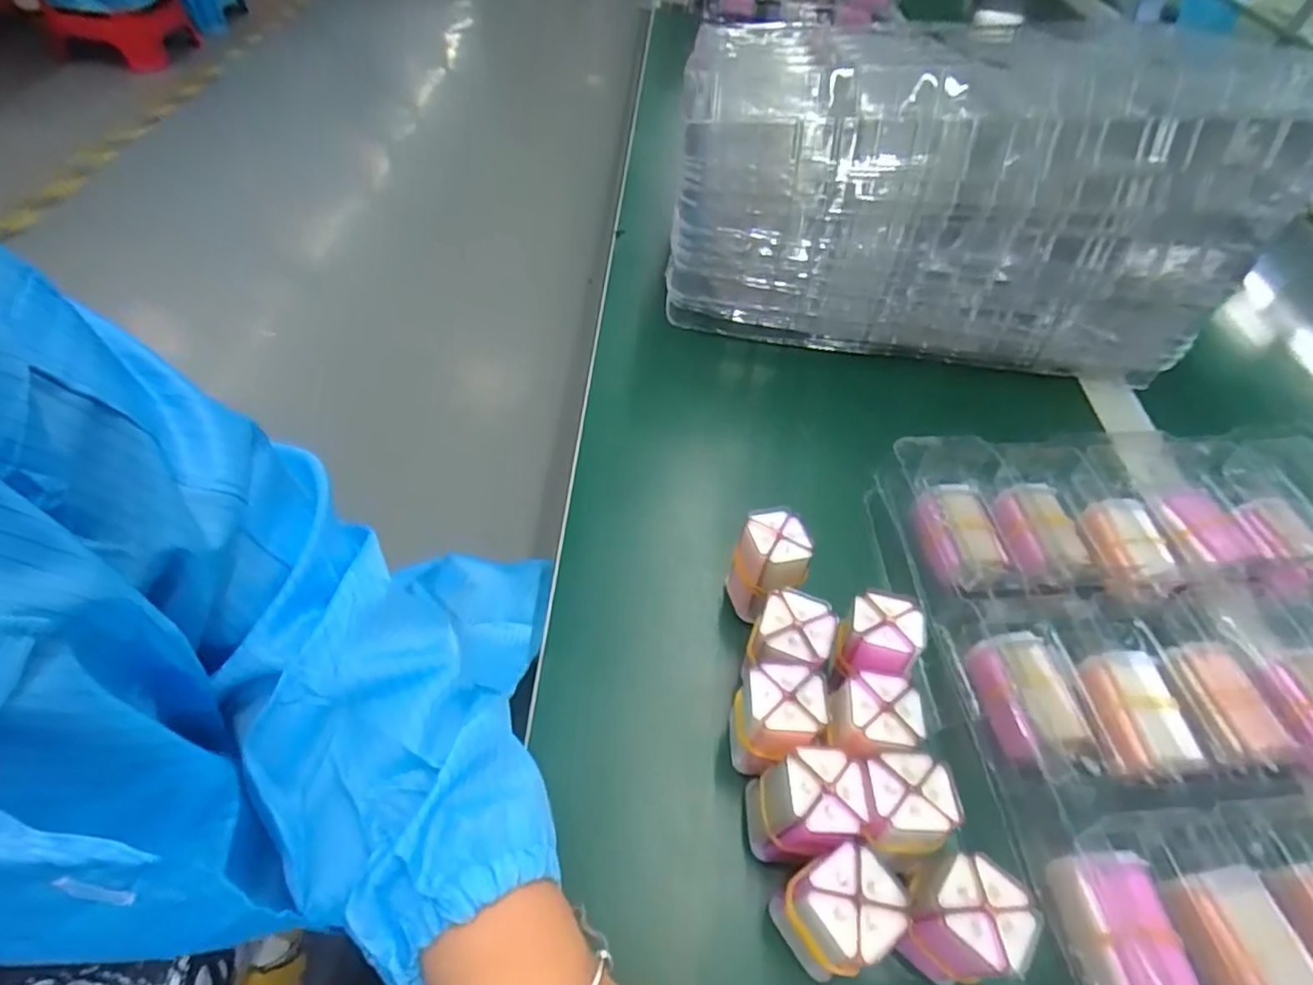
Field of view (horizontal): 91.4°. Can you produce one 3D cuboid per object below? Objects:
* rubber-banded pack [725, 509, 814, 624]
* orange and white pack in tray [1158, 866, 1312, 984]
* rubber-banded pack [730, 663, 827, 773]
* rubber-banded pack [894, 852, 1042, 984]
[{"bbox_3d":[0.061,0.043,0.356,0.037,0.060,0.042,18,52,8],"label":"rubber-banded pack"},{"bbox_3d":[0.239,0.186,0.260,0.038,0.022,0.052,-1,52,-7],"label":"orange and white pack in tray"},{"bbox_3d":[0.053,0.112,0.303,0.040,0.062,0.042,10,51,2],"label":"rubber-banded pack"},{"bbox_3d":[0.120,0.170,0.256,0.038,0.052,0.039,-14,54,-16],"label":"rubber-banded pack"}]

